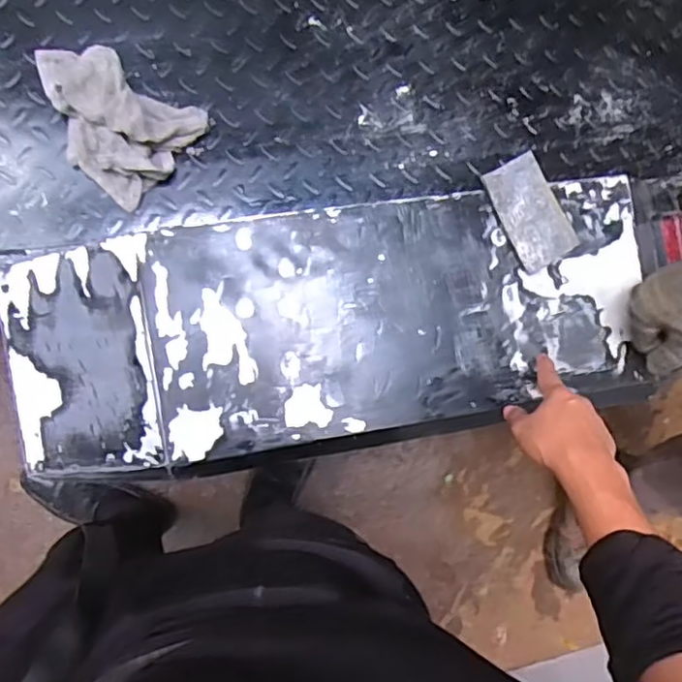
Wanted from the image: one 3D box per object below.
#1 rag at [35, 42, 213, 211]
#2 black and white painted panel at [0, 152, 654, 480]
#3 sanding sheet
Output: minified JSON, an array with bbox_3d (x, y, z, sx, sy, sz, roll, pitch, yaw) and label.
[{"bbox_3d":[-0.261,-0.255,0.690,0.188,0.057,0.140,37,83,-5],"label":"rag"},{"bbox_3d":[0.002,-0.017,0.674,0.721,0.100,0.242,-10,89,-4],"label":"black and white painted panel"},{"bbox_3d":[0.204,-0.138,0.678,0.072,0.006,0.115,-29,93,-15],"label":"sanding sheet"}]

